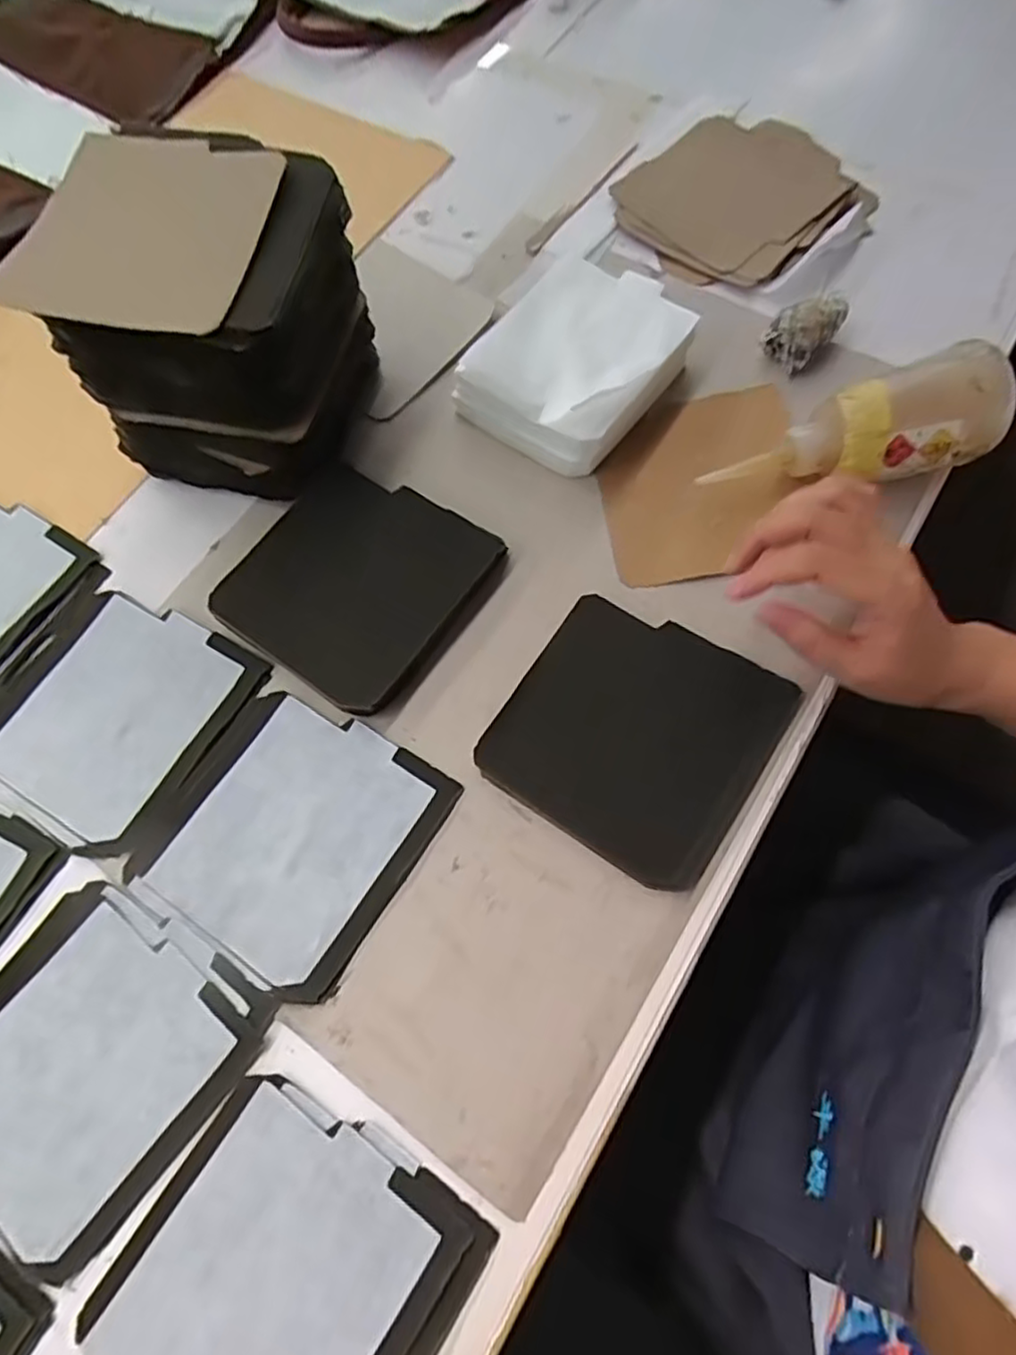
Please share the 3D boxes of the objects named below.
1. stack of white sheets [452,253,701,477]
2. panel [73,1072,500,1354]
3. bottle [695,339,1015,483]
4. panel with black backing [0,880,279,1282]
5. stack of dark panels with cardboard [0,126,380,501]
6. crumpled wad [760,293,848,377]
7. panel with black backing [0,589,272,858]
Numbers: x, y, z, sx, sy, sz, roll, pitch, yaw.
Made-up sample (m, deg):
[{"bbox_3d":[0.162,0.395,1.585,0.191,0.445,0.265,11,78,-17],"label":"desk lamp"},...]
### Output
[{"bbox_3d":[0.050,-0.205,0.439,0.115,0.049,0.133,34,74,14],"label":"stack of white sheets"},{"bbox_3d":[-0.099,0.268,0.297,0.135,0.006,0.139,32,74,13],"label":"panel"},{"bbox_3d":[0.205,-0.146,0.408,0.170,0.043,0.057,-13,69,14],"label":"bottle"},{"bbox_3d":[-0.212,0.190,0.339,0.132,0.007,0.145,33,74,14],"label":"panel with black backing"},{"bbox_3d":[-0.167,-0.209,0.408,0.145,0.139,0.145,16,71,8],"label":"stack of dark panels with cardboard"},{"bbox_3d":[0.197,-0.233,0.451,0.044,0.035,0.032,-41,73,-12],"label":"crumpled wad"},{"bbox_3d":[-0.237,0.018,0.400,0.135,0.004,0.137,30,74,13],"label":"panel with black backing"}]

